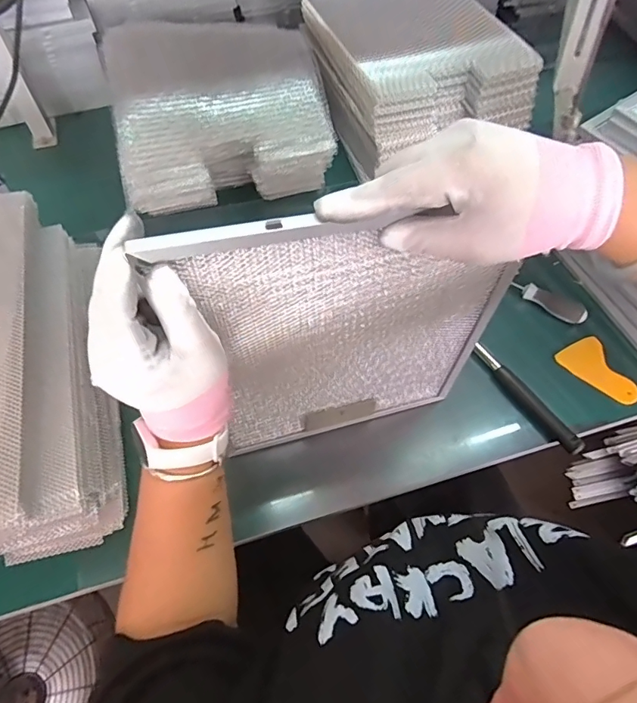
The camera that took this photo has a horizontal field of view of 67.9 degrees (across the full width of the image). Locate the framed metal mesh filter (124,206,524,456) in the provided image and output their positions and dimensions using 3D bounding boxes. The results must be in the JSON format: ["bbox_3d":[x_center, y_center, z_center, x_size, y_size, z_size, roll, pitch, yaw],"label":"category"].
[{"bbox_3d":[0.033,-0.001,0.435,0.269,0.342,0.015,-12,61,-8],"label":"framed metal mesh filter"}]

